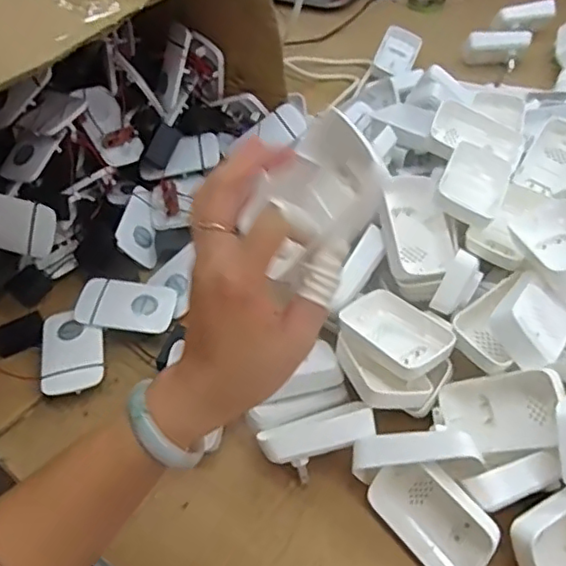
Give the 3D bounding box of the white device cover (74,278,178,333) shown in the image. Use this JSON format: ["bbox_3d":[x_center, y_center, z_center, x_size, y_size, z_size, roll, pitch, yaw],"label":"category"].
[{"bbox_3d":[-0.158,0.022,0.613,0.095,0.013,0.056,4,47,10],"label":"white device cover"}]

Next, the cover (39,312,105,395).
[{"bbox_3d":[-0.204,0.065,0.588,0.060,0.014,0.085,-12,46,-5],"label":"cover"}]

